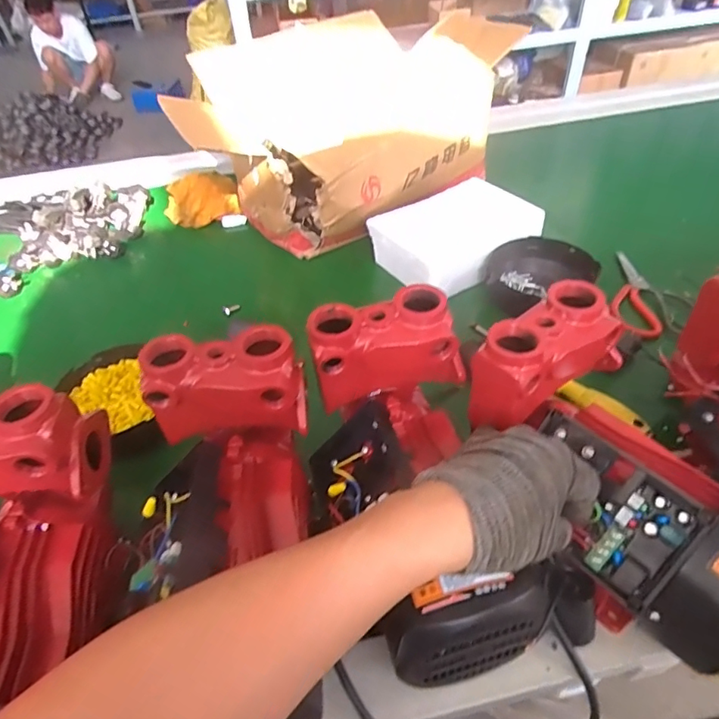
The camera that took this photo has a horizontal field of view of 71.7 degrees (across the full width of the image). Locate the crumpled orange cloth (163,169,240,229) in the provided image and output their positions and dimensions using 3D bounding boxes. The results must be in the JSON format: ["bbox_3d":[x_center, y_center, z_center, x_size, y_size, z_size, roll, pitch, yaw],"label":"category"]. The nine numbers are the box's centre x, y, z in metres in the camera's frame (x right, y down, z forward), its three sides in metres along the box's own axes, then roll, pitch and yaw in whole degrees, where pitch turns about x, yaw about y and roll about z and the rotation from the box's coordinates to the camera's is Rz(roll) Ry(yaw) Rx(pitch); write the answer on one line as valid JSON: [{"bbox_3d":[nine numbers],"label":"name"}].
[{"bbox_3d":[-0.296,-0.296,0.933,0.132,0.075,0.076,-20,46,-15],"label":"crumpled orange cloth"}]

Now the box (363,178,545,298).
[{"bbox_3d":[0.147,-0.196,0.778,0.233,0.062,0.166,-26,48,-21],"label":"box"}]

